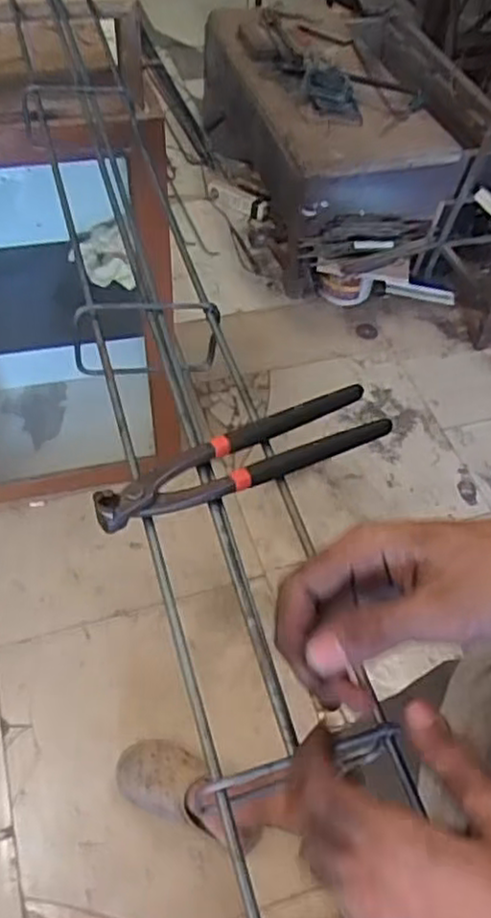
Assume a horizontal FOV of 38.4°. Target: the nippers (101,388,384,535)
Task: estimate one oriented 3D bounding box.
[{"bbox_3d":[0.000,-0.003,0.487,0.215,0.018,0.046,-20,57,-19],"label":"nippers"}]

